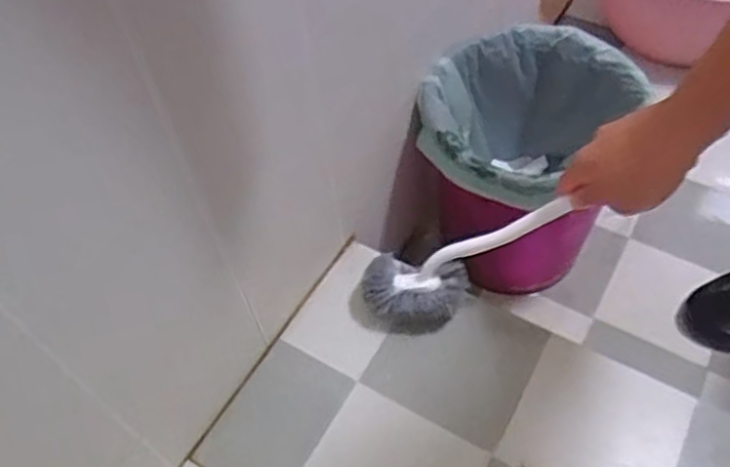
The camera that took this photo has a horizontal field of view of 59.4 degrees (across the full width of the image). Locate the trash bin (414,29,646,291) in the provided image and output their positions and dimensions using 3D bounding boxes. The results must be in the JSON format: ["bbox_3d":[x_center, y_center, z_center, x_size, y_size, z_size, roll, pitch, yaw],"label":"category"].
[{"bbox_3d":[0.200,-0.089,0.844,0.208,0.264,0.267,38,65,26],"label":"trash bin"}]

